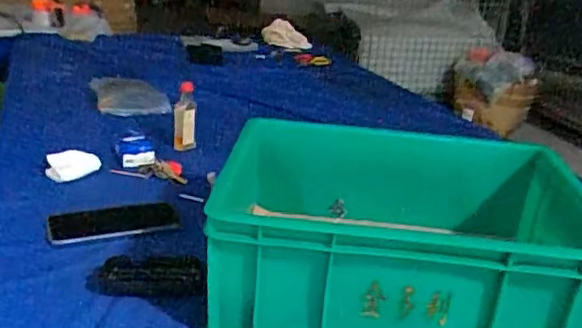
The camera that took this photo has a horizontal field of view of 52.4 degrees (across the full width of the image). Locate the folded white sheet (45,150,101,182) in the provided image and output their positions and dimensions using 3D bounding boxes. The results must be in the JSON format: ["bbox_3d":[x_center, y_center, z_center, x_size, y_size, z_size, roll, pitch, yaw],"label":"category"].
[{"bbox_3d":[-0.328,0.002,0.891,0.075,0.040,0.034,-3,23,-18],"label":"folded white sheet"}]

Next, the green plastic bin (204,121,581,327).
[{"bbox_3d":[0.118,0.072,0.707,0.415,0.148,0.336,5,21,2],"label":"green plastic bin"}]

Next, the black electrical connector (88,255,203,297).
[{"bbox_3d":[-0.162,0.124,0.670,0.127,0.019,0.062,5,21,0],"label":"black electrical connector"}]

